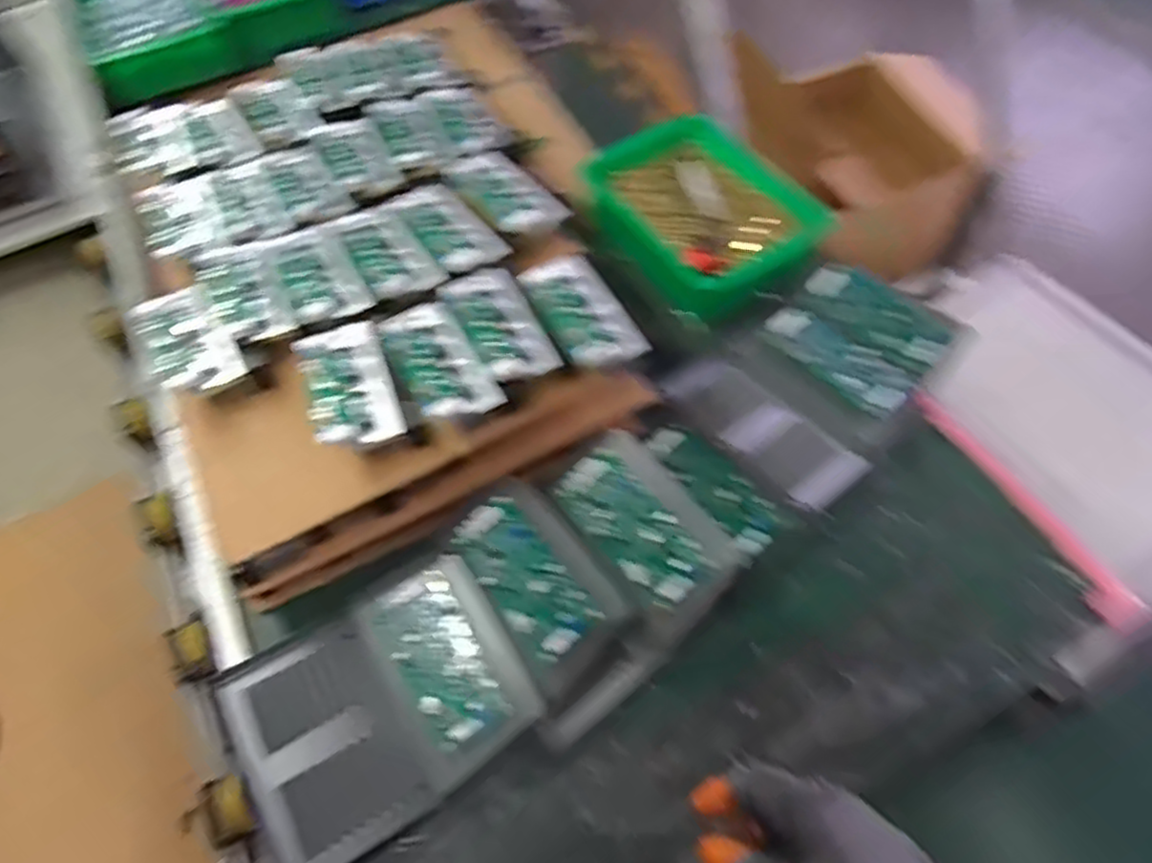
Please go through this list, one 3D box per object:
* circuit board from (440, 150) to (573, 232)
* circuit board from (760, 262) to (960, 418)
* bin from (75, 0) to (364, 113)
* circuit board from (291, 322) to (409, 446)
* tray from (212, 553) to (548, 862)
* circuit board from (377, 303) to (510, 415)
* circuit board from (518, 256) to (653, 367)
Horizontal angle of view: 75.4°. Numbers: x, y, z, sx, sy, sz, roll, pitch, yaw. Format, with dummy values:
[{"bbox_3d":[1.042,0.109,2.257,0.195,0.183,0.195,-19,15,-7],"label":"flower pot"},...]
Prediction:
[{"bbox_3d":[-0.070,-0.238,0.737,0.074,0.029,0.132,-30,62,-15],"label":"circuit board"},{"bbox_3d":[0.291,-0.102,0.763,0.151,0.009,0.140,40,71,21],"label":"circuit board"},{"bbox_3d":[-0.569,-0.653,1.139,0.370,0.098,0.284,-32,63,-16],"label":"bin"},{"bbox_3d":[-0.188,-0.041,0.618,0.067,0.020,0.122,-20,60,-9],"label":"circuit board"},{"bbox_3d":[-0.157,0.217,0.597,0.217,0.037,0.180,-31,62,-15],"label":"tray"},{"bbox_3d":[-0.115,-0.060,0.621,0.061,0.008,0.122,-28,62,-14],"label":"circuit board"},{"bbox_3d":[0.004,-0.108,0.642,0.068,0.016,0.127,-26,61,-13],"label":"circuit board"}]

